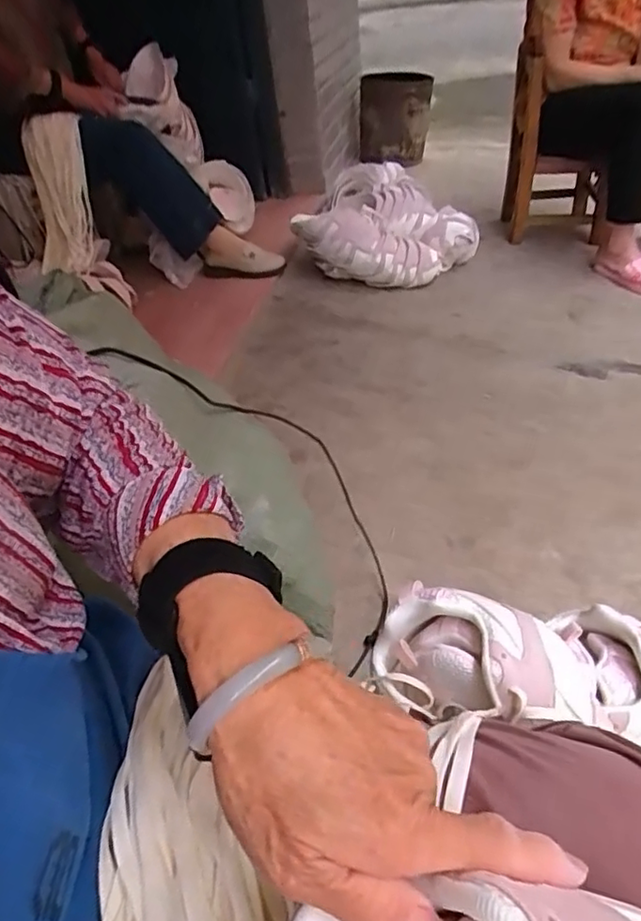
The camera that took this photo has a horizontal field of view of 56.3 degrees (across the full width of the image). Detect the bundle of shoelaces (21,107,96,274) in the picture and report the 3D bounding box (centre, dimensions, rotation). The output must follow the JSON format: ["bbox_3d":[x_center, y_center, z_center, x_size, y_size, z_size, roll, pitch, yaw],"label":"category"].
[{"bbox_3d":[-0.660,-0.677,1.537,0.120,0.372,0.075,-2,14,1],"label":"bundle of shoelaces"}]

